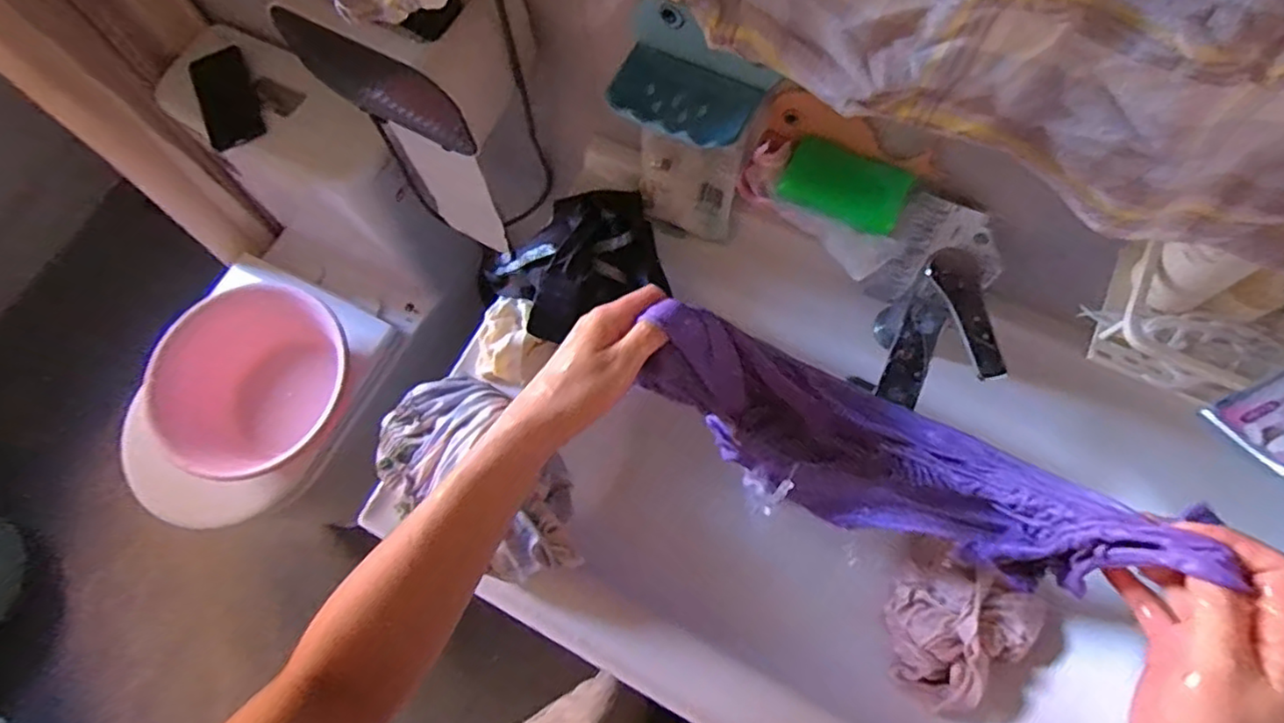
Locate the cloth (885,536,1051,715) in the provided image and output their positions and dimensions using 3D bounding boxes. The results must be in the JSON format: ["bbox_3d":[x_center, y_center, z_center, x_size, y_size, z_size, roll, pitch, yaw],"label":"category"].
[{"bbox_3d":[0.313,0.273,0.650,0.120,0.060,0.143,31,74,13],"label":"cloth"}]

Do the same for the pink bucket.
[{"bbox_3d":[-0.598,0.044,1.057,0.313,0.150,0.304,-1,70,2],"label":"pink bucket"}]

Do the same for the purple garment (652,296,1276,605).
[{"bbox_3d":[0.158,0.073,0.493,0.319,0.288,0.059,28,74,12],"label":"purple garment"}]

